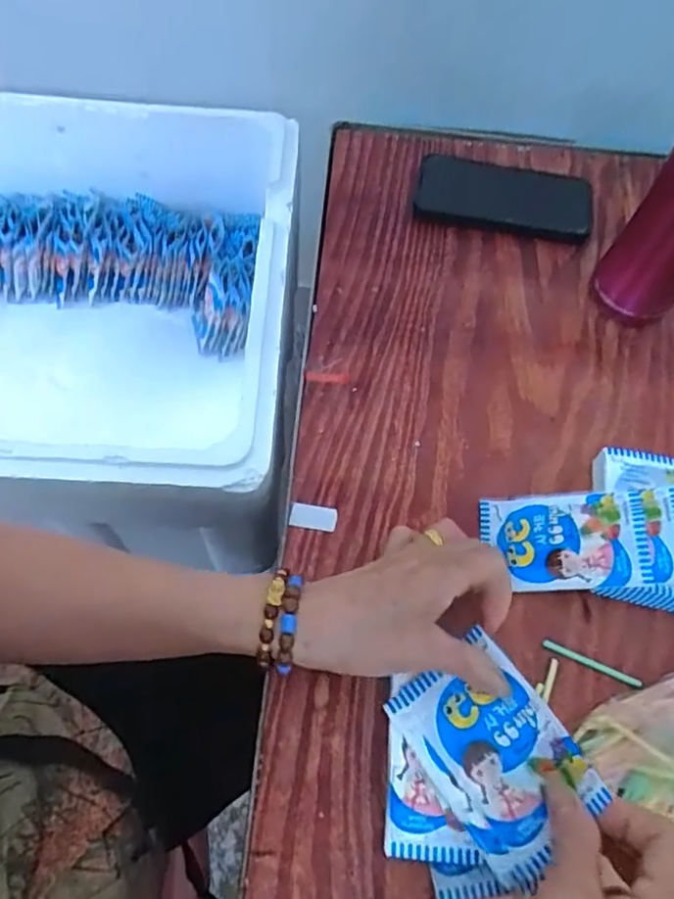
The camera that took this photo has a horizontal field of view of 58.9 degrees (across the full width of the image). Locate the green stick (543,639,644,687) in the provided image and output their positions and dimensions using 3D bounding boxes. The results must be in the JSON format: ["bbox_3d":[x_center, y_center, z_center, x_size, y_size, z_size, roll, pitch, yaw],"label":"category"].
[{"bbox_3d":[0.165,0.138,0.385,0.063,0.004,0.006,22,64,10],"label":"green stick"}]

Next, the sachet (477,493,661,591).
[{"bbox_3d":[0.151,0.060,0.401,0.102,0.010,0.066,-10,61,22],"label":"sachet"}]

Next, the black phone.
[{"bbox_3d":[0.160,-0.241,0.570,0.163,0.013,0.086,11,63,4],"label":"black phone"}]

